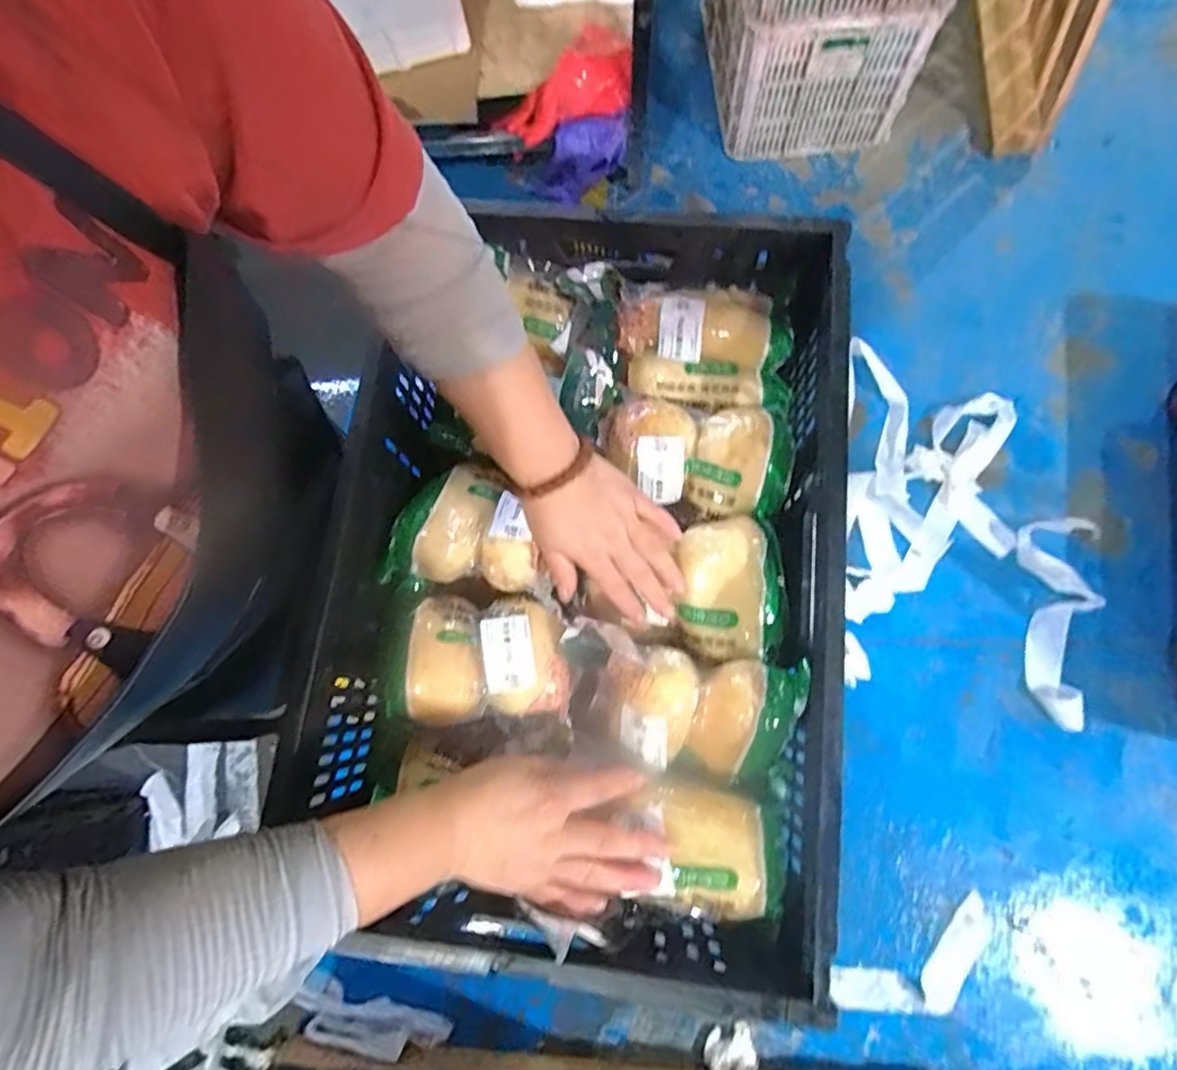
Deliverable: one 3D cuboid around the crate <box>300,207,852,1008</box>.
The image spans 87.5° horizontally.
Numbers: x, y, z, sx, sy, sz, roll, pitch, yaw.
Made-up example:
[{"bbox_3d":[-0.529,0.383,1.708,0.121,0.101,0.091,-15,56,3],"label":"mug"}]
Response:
[{"bbox_3d":[-0.003,-0.006,0.525,0.392,0.137,0.565,6,75,4],"label":"crate"}]

